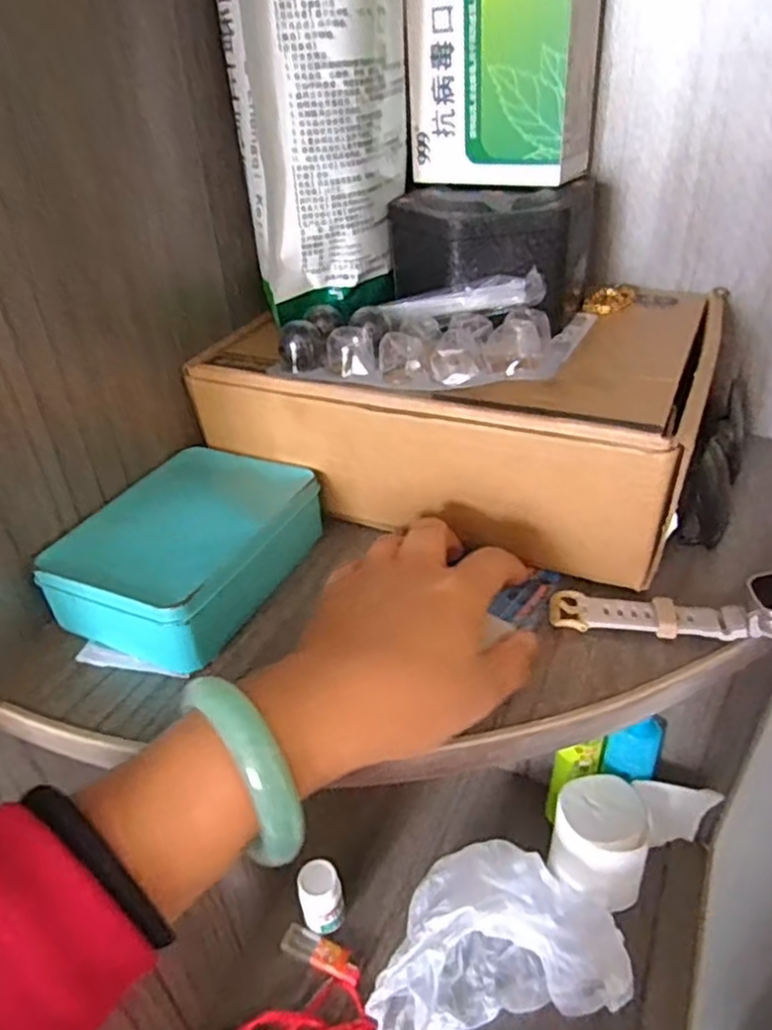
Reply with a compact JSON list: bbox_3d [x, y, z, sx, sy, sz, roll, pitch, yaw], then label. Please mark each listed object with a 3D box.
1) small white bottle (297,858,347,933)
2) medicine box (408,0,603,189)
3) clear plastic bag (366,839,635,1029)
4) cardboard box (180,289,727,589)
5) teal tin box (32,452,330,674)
[{"bbox_3d":[-0.059,0.353,0.638,0.039,0.077,0.032,-13,37,-13],"label":"small white bottle"},{"bbox_3d":[0.058,-0.271,0.356,0.102,0.172,0.054,13,39,22],"label":"medicine box"},{"bbox_3d":[0.085,0.356,0.593,0.203,0.095,0.149,-7,36,-5],"label":"clear plastic bag"},{"bbox_3d":[0.046,-0.065,0.413,0.269,0.092,0.180,12,39,20],"label":"cardboard box"},{"bbox_3d":[-0.101,0.018,0.351,0.096,0.040,0.121,14,39,22],"label":"teal tin box"}]

